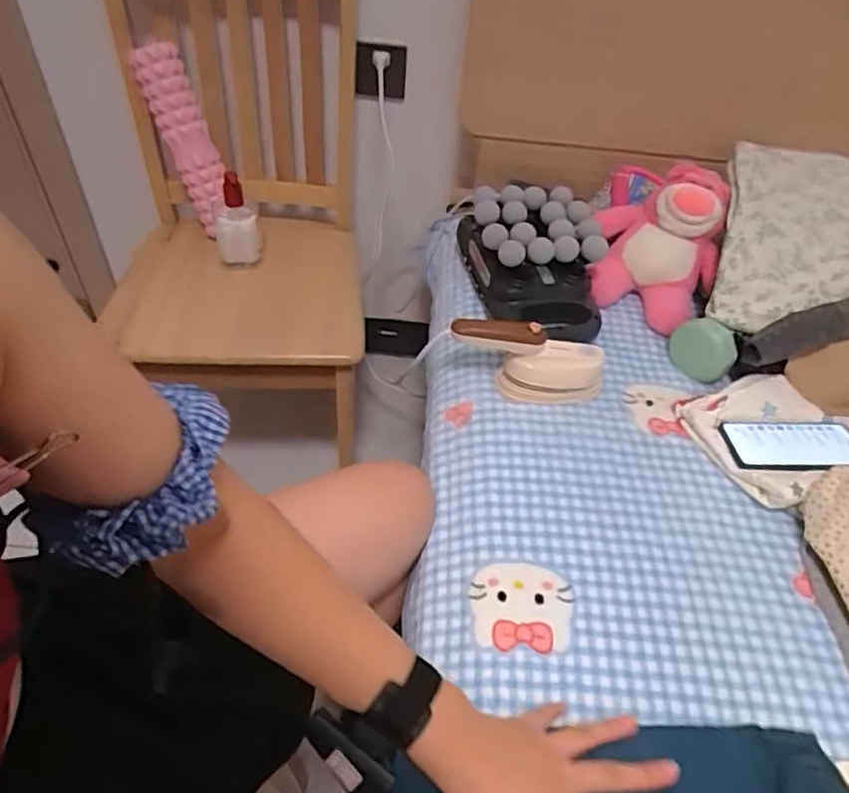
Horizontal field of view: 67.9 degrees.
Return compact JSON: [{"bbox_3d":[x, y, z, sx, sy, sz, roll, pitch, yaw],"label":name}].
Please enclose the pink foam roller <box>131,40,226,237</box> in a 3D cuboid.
[{"bbox_3d":[-0.371,-0.401,0.996,0.071,0.271,0.067,-29,32,-26],"label":"pink foam roller"}]

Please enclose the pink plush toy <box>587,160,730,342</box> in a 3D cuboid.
[{"bbox_3d":[0.341,-0.224,0.921,0.166,0.158,0.183,24,50,17],"label":"pink plush toy"}]

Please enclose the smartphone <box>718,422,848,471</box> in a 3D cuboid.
[{"bbox_3d":[0.449,0.061,0.761,0.159,0.012,0.077,2,47,-3],"label":"smartphone"}]

